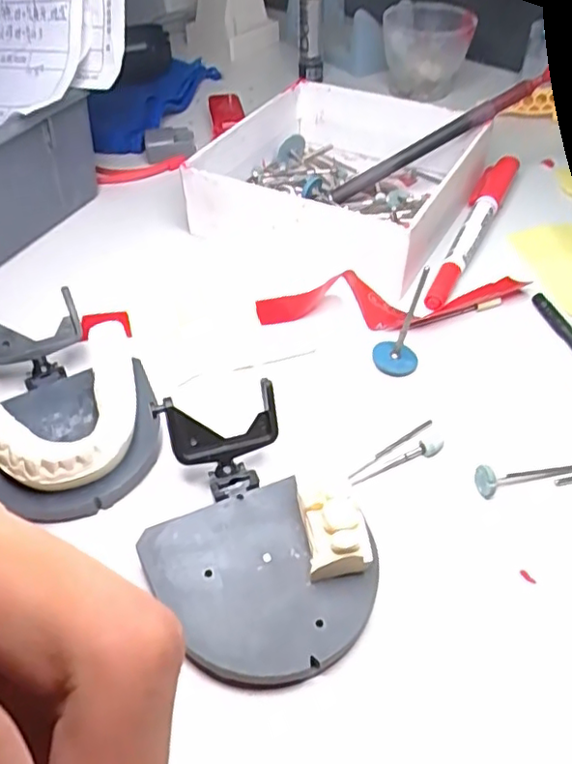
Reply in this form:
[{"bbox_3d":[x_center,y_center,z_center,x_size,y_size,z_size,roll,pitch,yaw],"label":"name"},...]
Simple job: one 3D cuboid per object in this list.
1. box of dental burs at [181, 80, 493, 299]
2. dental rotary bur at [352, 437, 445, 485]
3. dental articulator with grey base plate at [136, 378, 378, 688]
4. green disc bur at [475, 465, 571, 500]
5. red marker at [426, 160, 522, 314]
[{"bbox_3d":[0.032,-0.114,0.336,0.125,0.037,0.148,21,51,20],"label":"box of dental burs"},{"bbox_3d":[0.042,0.029,0.225,0.039,0.006,0.006,-21,50,-16],"label":"dental rotary bur"},{"bbox_3d":[-0.013,0.048,0.195,0.061,0.031,0.087,-21,50,-16],"label":"dental articulator with grey base plate"},{"bbox_3d":[0.087,0.032,0.219,0.041,0.010,0.008,-13,48,-10],"label":"green disc bur"},{"bbox_3d":[0.099,-0.085,0.322,0.015,0.010,0.139,20,51,19],"label":"red marker"}]

